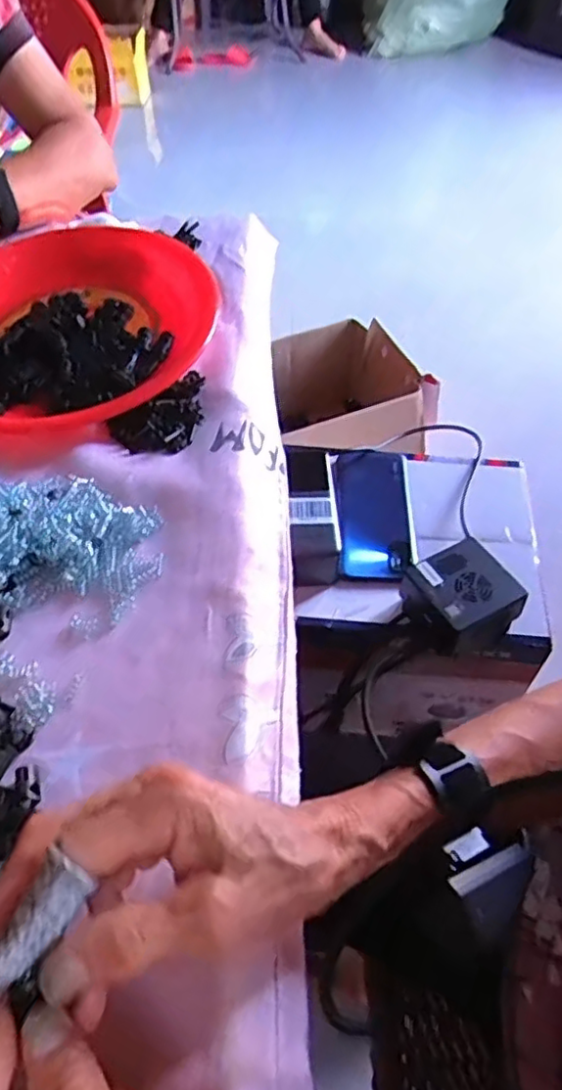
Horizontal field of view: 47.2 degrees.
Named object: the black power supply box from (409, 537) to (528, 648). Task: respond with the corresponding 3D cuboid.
[{"bbox_3d":[0.154,0.045,0.549,0.077,0.046,0.083,-24,55,-16],"label":"black power supply box"}]

